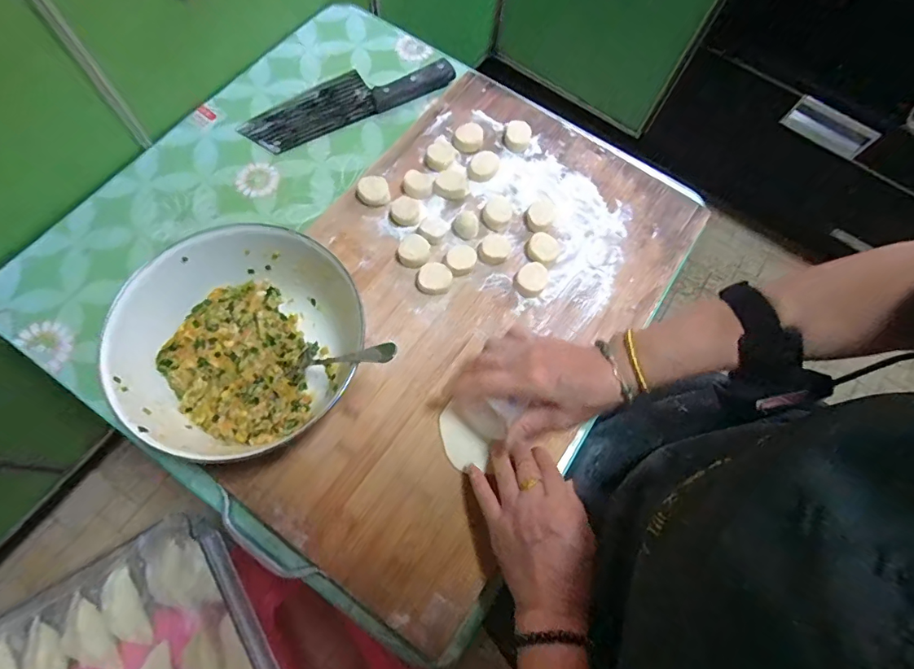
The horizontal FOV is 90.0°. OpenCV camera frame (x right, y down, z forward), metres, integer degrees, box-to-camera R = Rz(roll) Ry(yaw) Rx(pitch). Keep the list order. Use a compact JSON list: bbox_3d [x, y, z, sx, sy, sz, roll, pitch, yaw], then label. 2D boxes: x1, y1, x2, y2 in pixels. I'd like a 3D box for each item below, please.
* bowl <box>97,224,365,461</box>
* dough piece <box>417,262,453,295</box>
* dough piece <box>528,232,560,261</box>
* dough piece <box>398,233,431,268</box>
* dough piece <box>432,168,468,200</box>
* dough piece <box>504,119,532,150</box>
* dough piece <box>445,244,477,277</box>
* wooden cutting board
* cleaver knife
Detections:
[{"bbox_3d":[-0.187,0.003,0.418,0.178,0.094,0.203,40,71,10],"label":"bowl"},{"bbox_3d":[-0.024,-0.060,0.482,0.035,0.010,0.032,0,70,-1],"label":"dough piece"},{"bbox_3d":[0.095,-0.095,0.502,0.033,0.019,0.030,0,70,-1],"label":"dough piece"},{"bbox_3d":[-0.046,-0.090,0.493,0.031,0.017,0.032,0,70,-1],"label":"dough piece"},{"bbox_3d":[-0.008,-0.177,0.530,0.039,0.020,0.039,-3,70,-3],"label":"dough piece"},{"bbox_3d":[0.074,-0.243,0.558,0.032,0.015,0.038,11,70,3],"label":"dough piece"},{"bbox_3d":[0.005,-0.080,0.489,0.032,0.012,0.032,-9,70,-5],"label":"dough piece"},{"bbox_3d":[0.001,-0.039,0.480,0.341,0.025,0.555,33,72,10],"label":"wooden cutting board"},{"bbox_3d":[-0.140,-0.306,0.583,0.267,0.014,0.082,-28,73,-11],"label":"cleaver knife"}]

